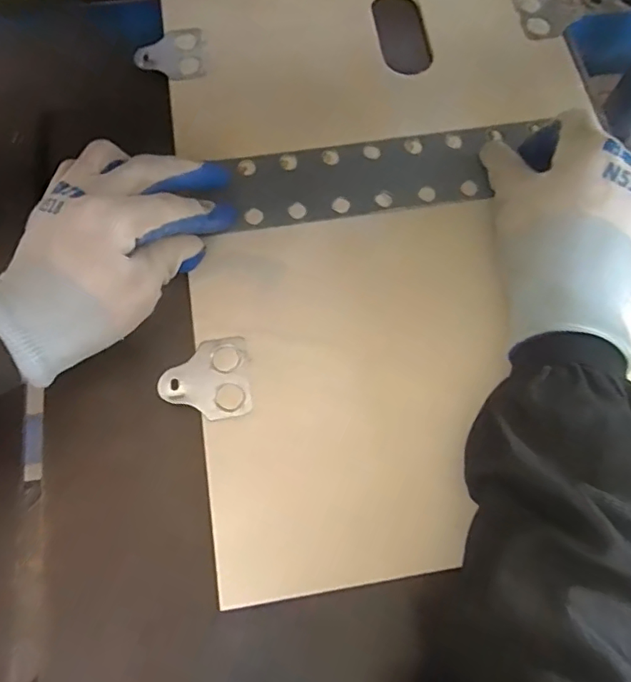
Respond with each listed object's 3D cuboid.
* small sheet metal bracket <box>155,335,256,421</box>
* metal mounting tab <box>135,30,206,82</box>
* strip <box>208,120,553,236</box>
[{"bbox_3d":[-0.066,0.023,0.319,0.052,0.004,0.049,-7,71,-2],"label":"small sheet metal bracket"},{"bbox_3d":[-0.108,-0.214,0.406,0.053,0.004,0.045,-17,72,-6],"label":"metal mounting tab"},{"bbox_3d":[0.045,-0.117,0.373,0.211,0.007,0.060,-9,69,-4],"label":"strip"}]

